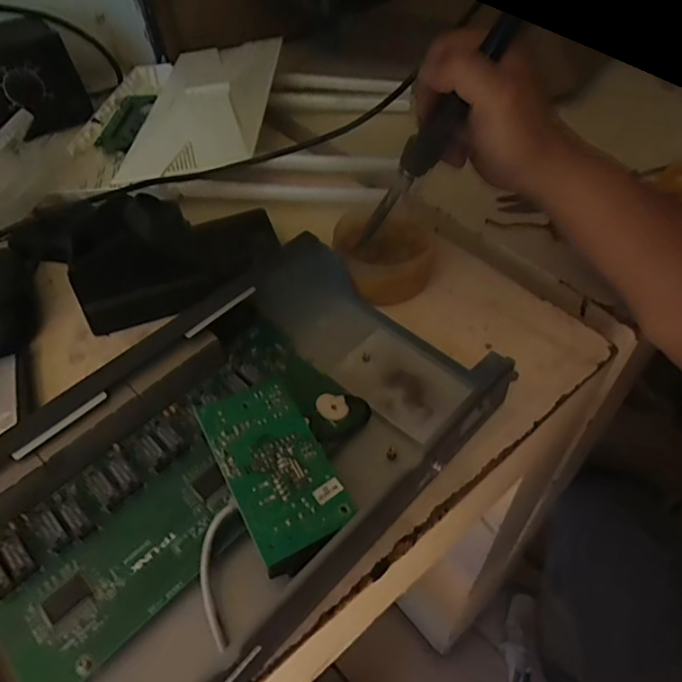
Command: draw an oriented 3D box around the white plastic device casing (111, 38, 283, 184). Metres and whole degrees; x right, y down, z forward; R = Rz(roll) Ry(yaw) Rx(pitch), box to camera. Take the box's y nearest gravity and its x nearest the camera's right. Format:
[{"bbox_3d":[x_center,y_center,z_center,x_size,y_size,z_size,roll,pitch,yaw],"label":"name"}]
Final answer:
[{"bbox_3d":[-0.129,-0.232,0.509,0.123,0.015,0.220,-3,54,12],"label":"white plastic device casing"}]

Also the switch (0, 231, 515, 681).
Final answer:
[{"bbox_3d":[-0.066,0.056,0.299,0.296,0.036,0.191,-38,58,-27],"label":"switch"}]

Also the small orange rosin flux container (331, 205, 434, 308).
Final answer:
[{"bbox_3d":[0.031,-0.062,0.387,0.070,0.036,0.072,-1,51,1],"label":"small orange rosin flux container"}]

